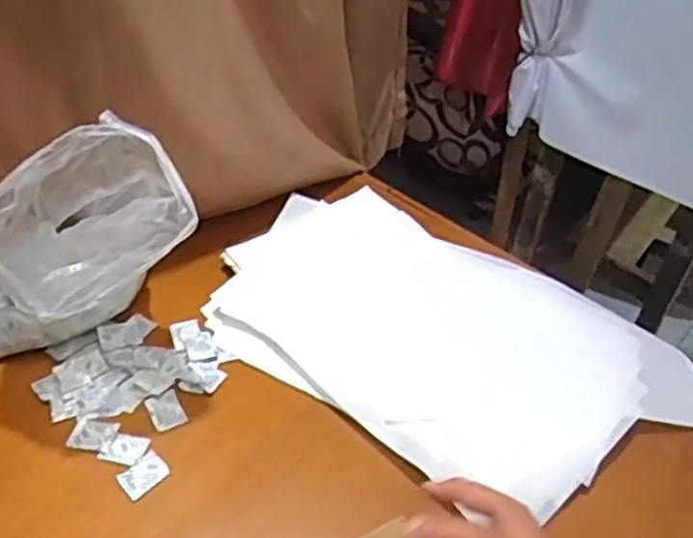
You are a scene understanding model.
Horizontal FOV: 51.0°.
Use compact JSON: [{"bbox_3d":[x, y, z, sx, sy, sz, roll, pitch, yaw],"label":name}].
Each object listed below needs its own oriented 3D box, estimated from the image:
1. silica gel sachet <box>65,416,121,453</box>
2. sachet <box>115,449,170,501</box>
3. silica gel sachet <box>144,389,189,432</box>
[{"bbox_3d":[-0.231,0.151,0.666,0.039,0.004,0.033,9,42,4],"label":"silica gel sachet"},{"bbox_3d":[-0.179,0.181,0.642,0.029,0.004,0.040,34,49,27],"label":"sachet"},{"bbox_3d":[-0.171,0.134,0.692,0.030,0.005,0.039,-19,48,-25],"label":"silica gel sachet"}]

